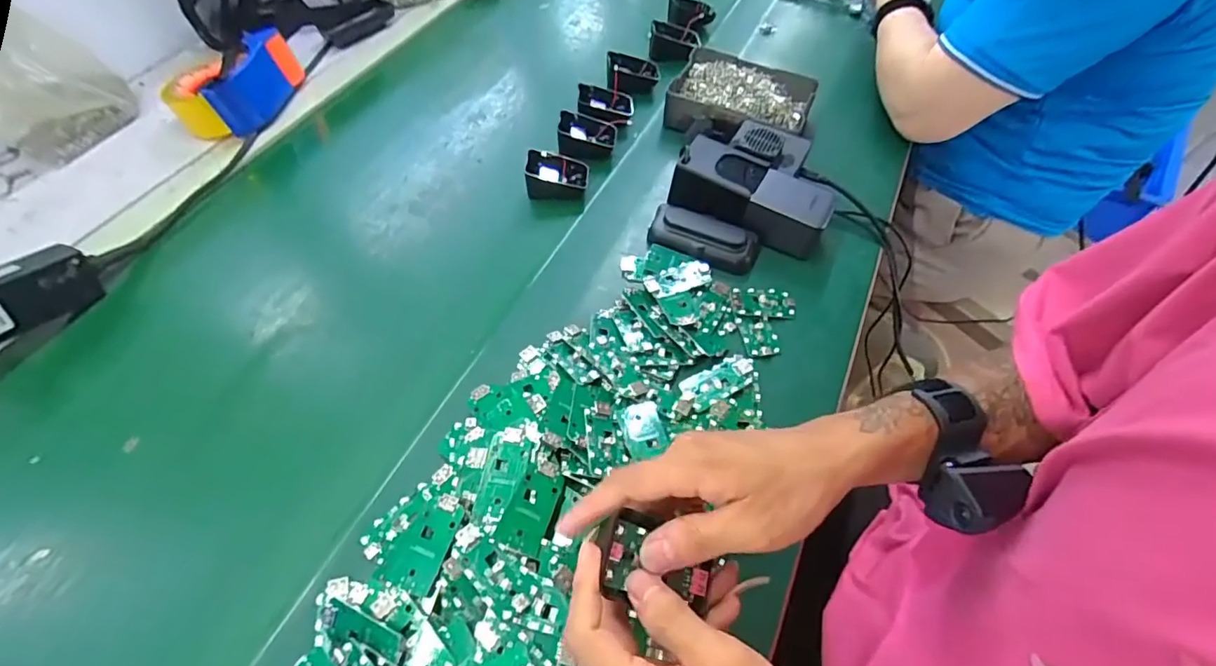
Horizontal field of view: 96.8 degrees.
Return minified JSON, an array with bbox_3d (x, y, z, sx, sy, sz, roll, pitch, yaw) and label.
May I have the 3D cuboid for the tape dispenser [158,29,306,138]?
[{"bbox_3d":[-0.460,-0.304,0.666,0.089,0.072,0.153,19,58,13],"label":"tape dispenser"}]

